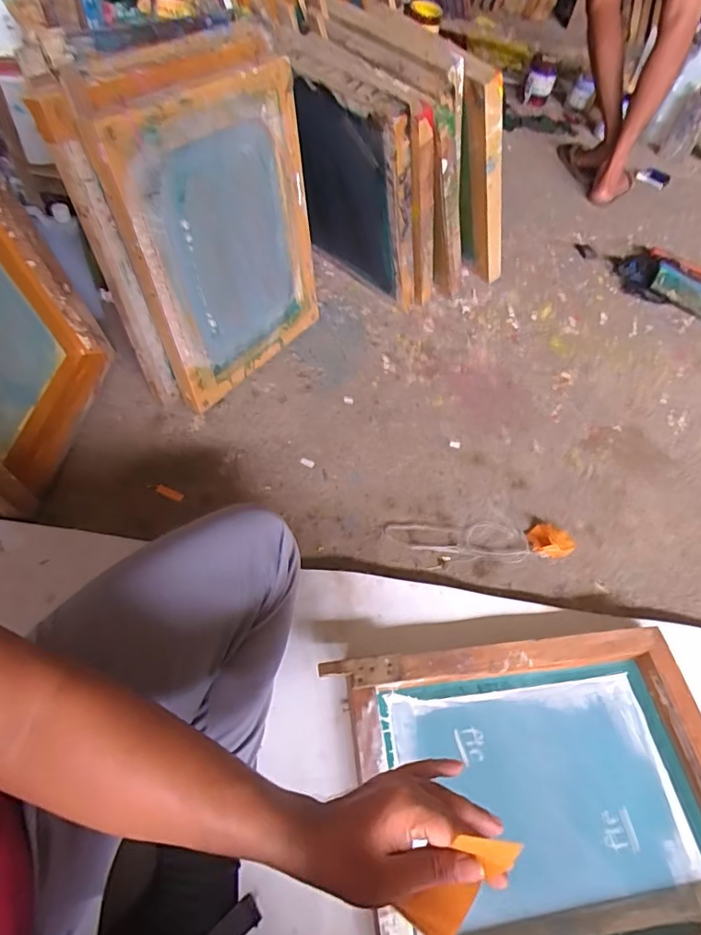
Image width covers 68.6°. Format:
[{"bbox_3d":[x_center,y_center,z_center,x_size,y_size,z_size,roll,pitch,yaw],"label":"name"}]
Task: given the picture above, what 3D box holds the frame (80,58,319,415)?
[{"bbox_3d":[-0.190,-0.367,0.858,0.041,0.456,0.361,30,58,24],"label":"frame"}]

